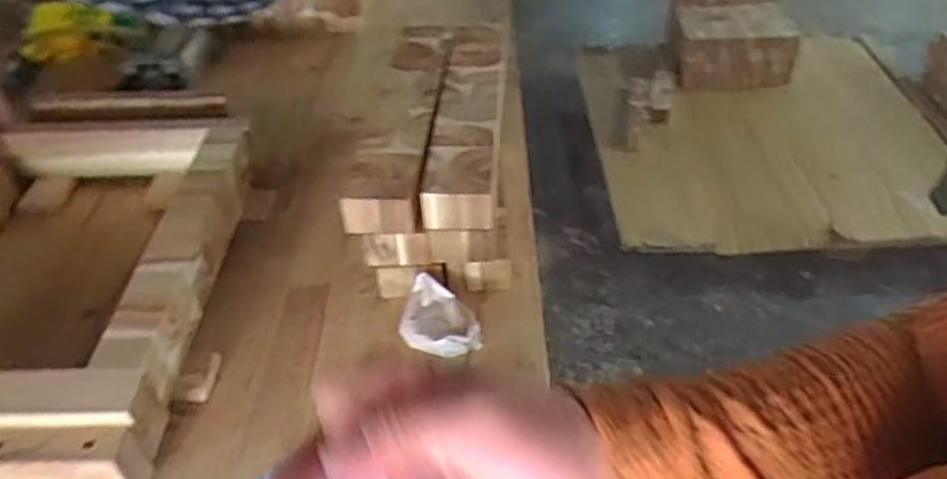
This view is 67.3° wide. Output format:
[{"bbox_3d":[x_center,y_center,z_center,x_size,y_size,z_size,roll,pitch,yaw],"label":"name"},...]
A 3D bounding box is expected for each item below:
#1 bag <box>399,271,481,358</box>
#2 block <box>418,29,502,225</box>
[{"bbox_3d":[-0.029,0.075,0.660,0.077,0.035,0.058,16,45,19],"label":"bag"},{"bbox_3d":[-0.004,-0.138,0.760,0.064,0.050,0.319,1,42,4],"label":"block"}]

